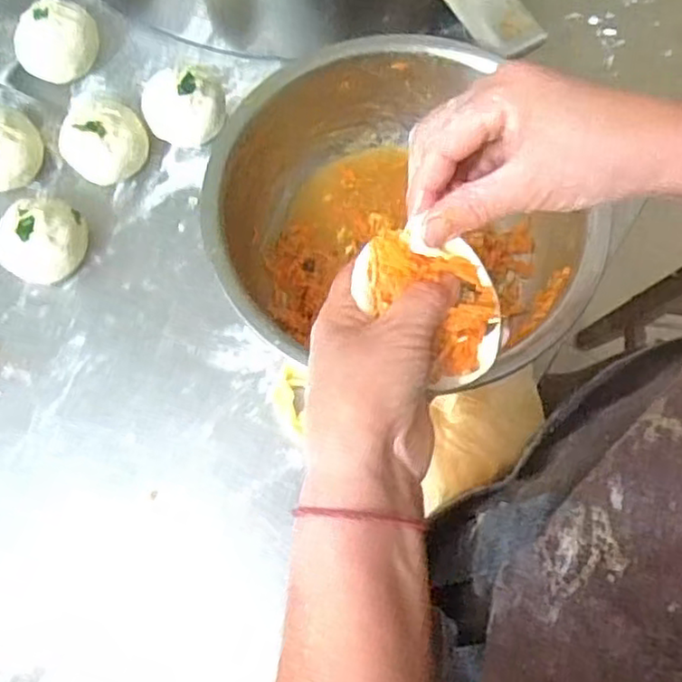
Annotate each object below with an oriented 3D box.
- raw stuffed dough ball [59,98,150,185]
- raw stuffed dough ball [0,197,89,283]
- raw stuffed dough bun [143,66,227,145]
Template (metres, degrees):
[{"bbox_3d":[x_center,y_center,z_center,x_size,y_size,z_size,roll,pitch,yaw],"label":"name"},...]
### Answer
[{"bbox_3d":[-0.175,-0.149,0.501,0.057,0.047,0.062,1,75,-2],"label":"raw stuffed dough ball"},{"bbox_3d":[-0.212,-0.073,0.479,0.057,0.049,0.063,30,76,6],"label":"raw stuffed dough ball"},{"bbox_3d":[-0.118,-0.180,0.507,0.061,0.044,0.057,1,75,-2],"label":"raw stuffed dough bun"}]

